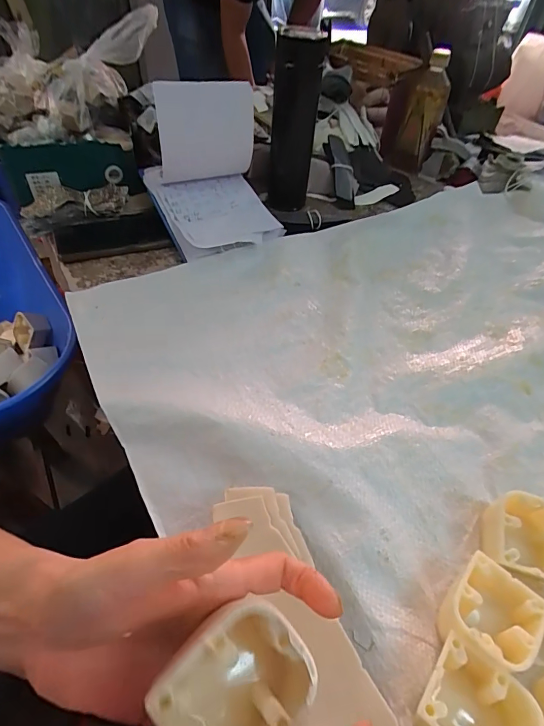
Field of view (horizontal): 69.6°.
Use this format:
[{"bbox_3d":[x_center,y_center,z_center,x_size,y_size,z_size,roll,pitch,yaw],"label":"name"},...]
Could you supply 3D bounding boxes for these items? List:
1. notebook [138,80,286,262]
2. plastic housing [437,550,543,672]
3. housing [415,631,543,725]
[{"bbox_3d":[-0.093,-0.282,0.543,0.155,0.158,0.256,-13,51,-18],"label":"notebook"},{"bbox_3d":[0.139,0.165,0.254,0.061,0.031,0.050,-32,58,-30],"label":"plastic housing"},{"bbox_3d":[0.113,0.198,0.221,0.056,0.031,0.053,31,52,21],"label":"housing"}]

